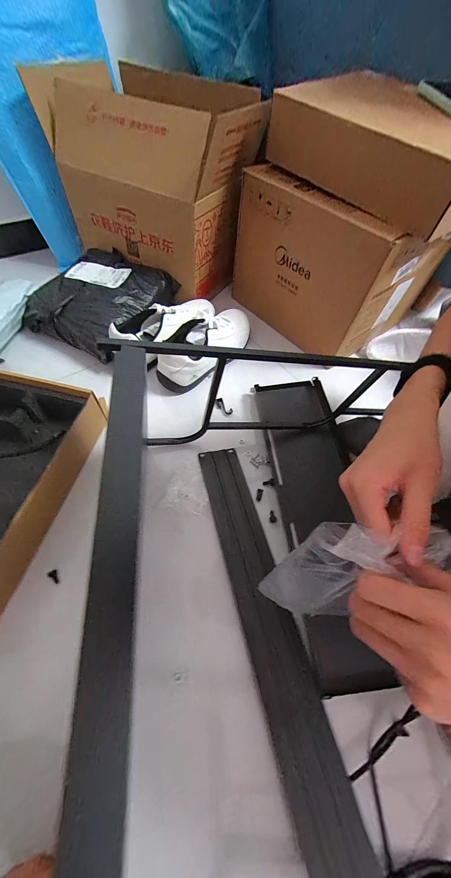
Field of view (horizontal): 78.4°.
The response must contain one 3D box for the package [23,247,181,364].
[{"bbox_3d":[-0.279,-0.317,0.623,0.237,0.073,0.264,27,60,11],"label":"package"}]

